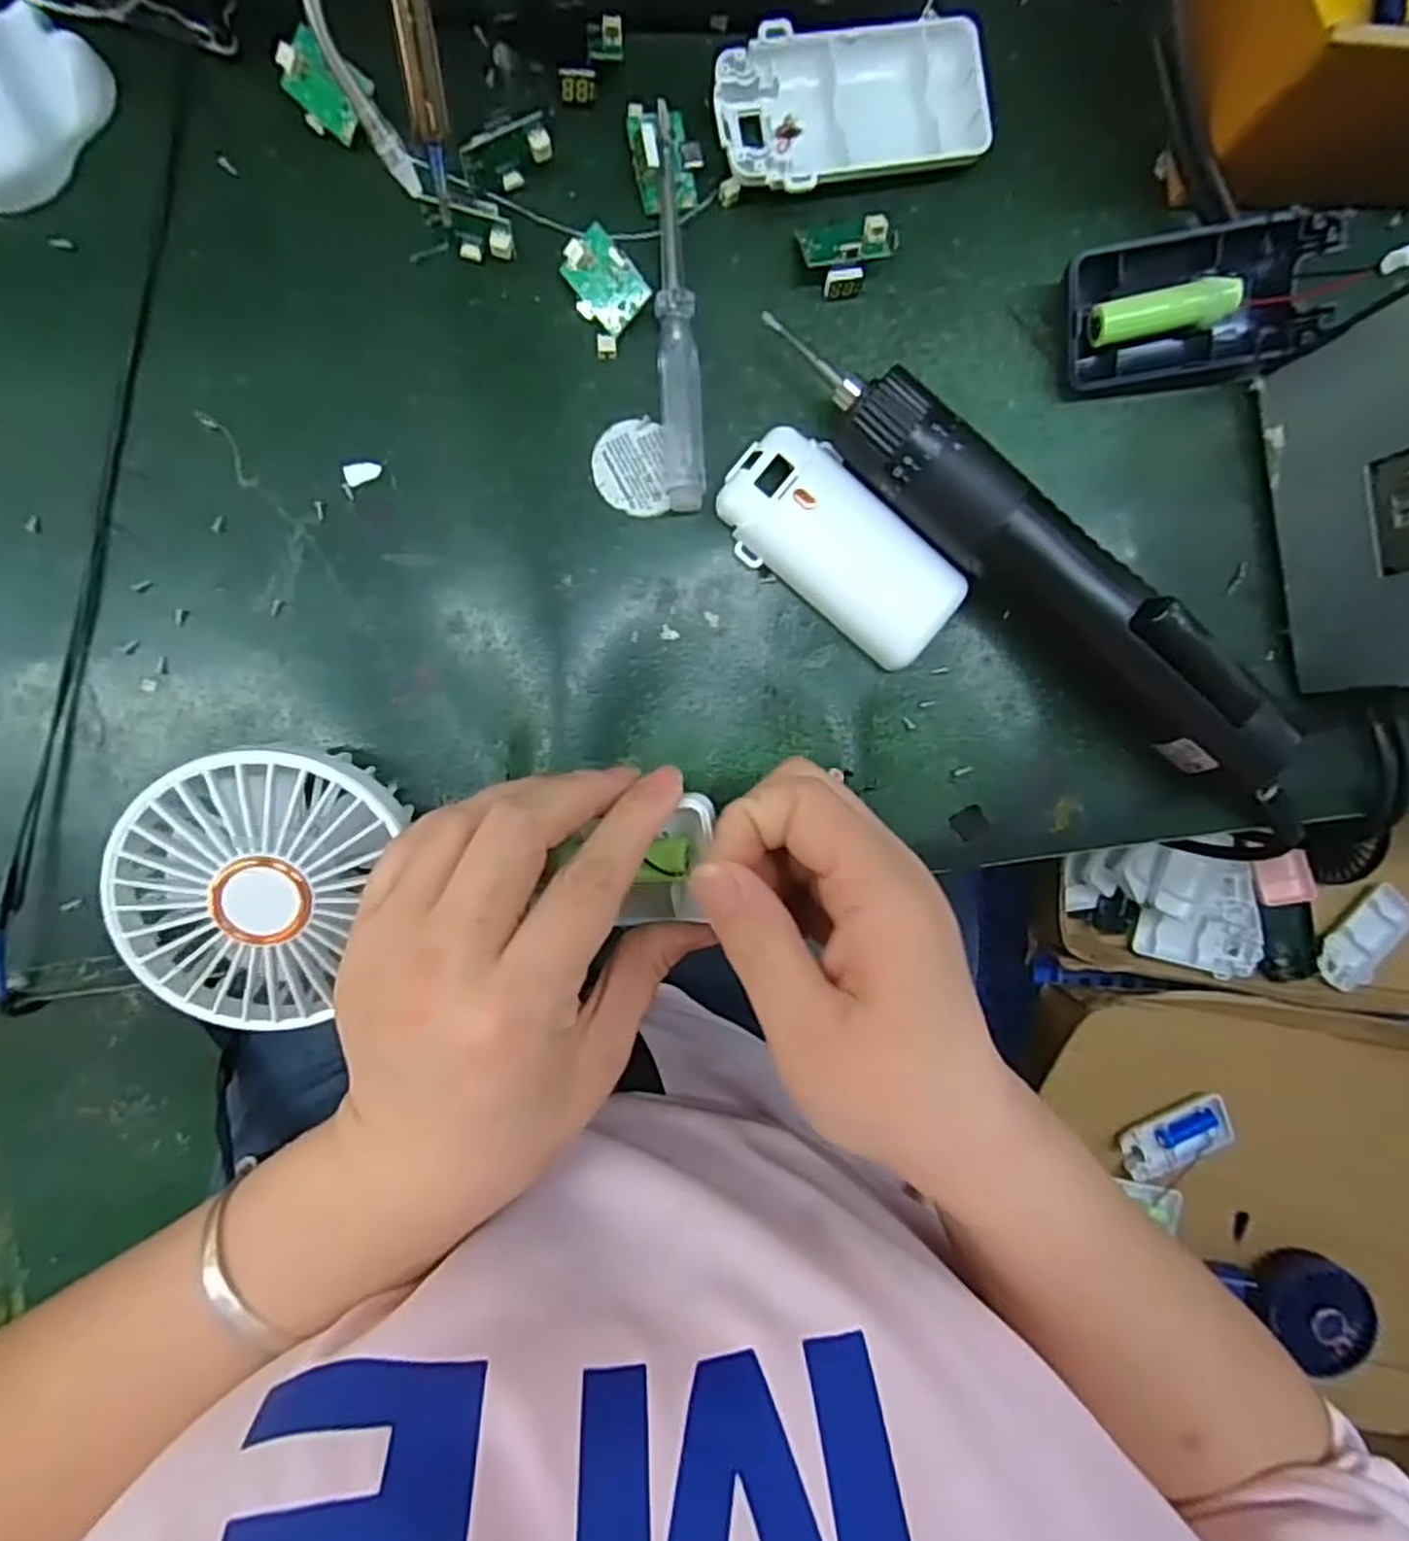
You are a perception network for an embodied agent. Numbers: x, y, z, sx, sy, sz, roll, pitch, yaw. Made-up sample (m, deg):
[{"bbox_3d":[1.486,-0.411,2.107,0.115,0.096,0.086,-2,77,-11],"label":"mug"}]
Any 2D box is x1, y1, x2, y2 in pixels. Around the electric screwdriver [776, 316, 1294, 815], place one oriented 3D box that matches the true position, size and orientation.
[{"bbox_3d":[0.117,-0.074,0.270,0.226,0.045,0.033,42,88,-5],"label":"electric screwdriver"}]

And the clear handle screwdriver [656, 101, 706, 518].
[{"bbox_3d":[-0.010,-0.160,0.273,0.014,0.011,0.134,-4,93,-5],"label":"clear handle screwdriver"}]

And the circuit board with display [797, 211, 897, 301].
[{"bbox_3d":[0.053,-0.185,0.275,0.037,0.016,0.024,-6,93,-5],"label":"circuit board with display"}]

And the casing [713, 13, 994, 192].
[{"bbox_3d":[0.051,-0.232,0.272,0.094,0.017,0.050,-15,94,-4],"label":"casing"}]

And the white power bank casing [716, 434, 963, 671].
[{"bbox_3d":[0.049,-0.080,0.280,0.092,0.016,0.044,42,88,-5],"label":"white power bank casing"}]

